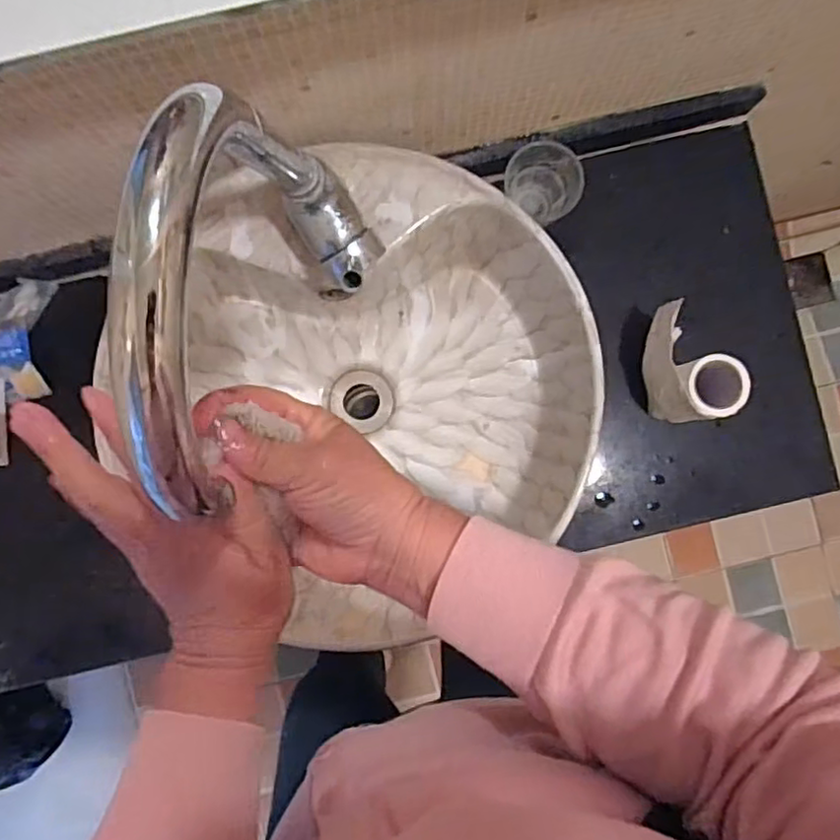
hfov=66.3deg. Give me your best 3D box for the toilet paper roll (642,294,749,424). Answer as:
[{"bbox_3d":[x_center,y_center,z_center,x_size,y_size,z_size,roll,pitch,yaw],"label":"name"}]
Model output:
[{"bbox_3d":[0.242,-0.053,0.590,0.060,0.091,0.111,-15,89,0],"label":"toilet paper roll"}]

